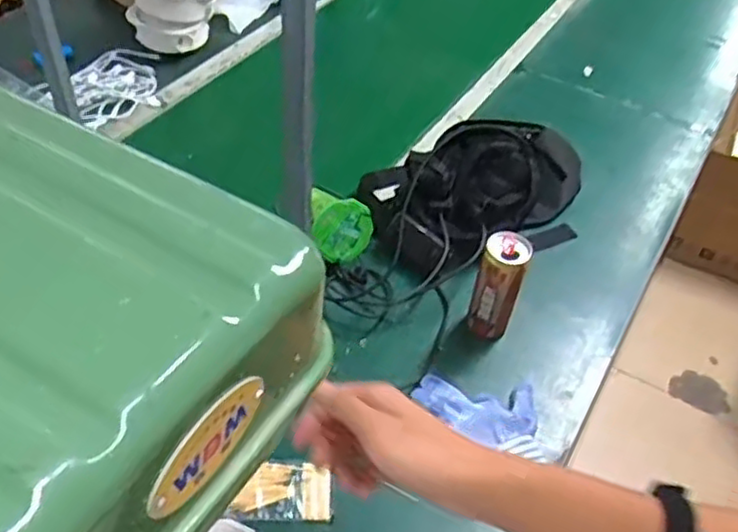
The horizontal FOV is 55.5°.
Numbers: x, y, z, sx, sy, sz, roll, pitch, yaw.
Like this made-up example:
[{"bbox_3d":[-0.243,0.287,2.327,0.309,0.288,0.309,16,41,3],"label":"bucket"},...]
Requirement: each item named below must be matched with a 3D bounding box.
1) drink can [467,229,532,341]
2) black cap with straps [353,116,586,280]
[{"bbox_3d":[0.161,0.028,0.883,0.054,0.143,0.055,17,48,9],"label":"drink can"},{"bbox_3d":[0.181,-0.122,1.056,0.367,0.098,0.210,-21,53,-24],"label":"black cap with straps"}]

